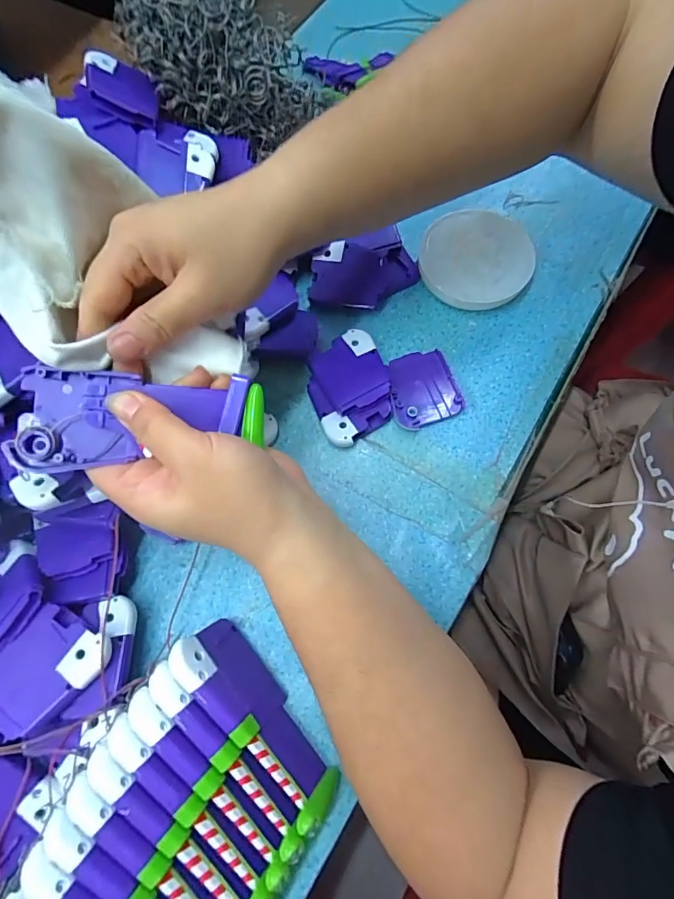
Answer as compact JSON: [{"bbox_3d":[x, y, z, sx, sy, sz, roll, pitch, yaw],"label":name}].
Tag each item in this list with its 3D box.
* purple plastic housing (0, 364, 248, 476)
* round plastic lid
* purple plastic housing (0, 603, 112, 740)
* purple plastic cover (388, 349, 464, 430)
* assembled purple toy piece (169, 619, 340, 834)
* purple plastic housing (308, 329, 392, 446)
[{"bbox_3d":[-0.106,-0.020,0.226,0.115,0.020,0.047,-8,70,-11],"label":"purple plastic housing"},{"bbox_3d":[0.117,-0.158,0.360,0.098,0.011,0.087,-1,76,-7],"label":"round plastic lid"},{"bbox_3d":[-0.166,0.126,0.247,0.050,0.018,0.060,32,75,13],"label":"purple plastic housing"},{"bbox_3d":[0.065,-0.049,0.336,0.054,0.007,0.060,-18,71,-4],"label":"purple plastic cover"},{"bbox_3d":[-0.047,0.155,0.254,0.016,0.051,0.117,-44,81,14],"label":"assembled purple toy piece"},{"bbox_3d":[0.010,-0.046,0.327,0.058,0.022,0.077,-22,71,-5],"label":"purple plastic housing"}]

